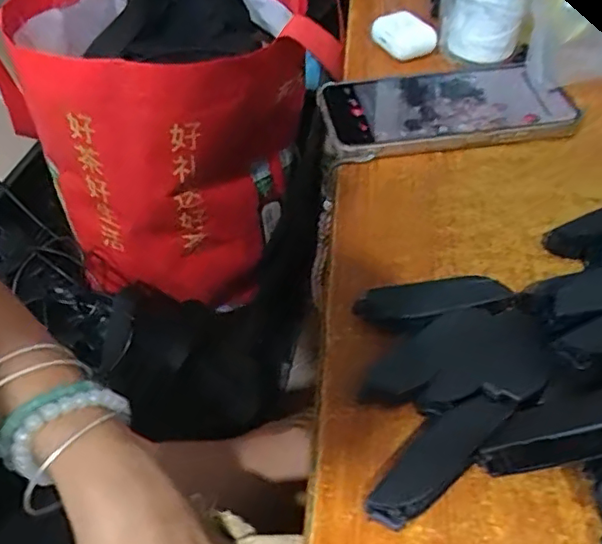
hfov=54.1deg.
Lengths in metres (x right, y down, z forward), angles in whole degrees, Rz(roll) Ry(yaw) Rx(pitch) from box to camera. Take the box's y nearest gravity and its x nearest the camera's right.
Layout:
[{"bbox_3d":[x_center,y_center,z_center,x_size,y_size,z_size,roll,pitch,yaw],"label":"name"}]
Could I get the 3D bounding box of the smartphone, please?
[{"bbox_3d":[0.098,-0.118,0.409,0.173,0.018,0.087,-10,48,-9],"label":"smartphone"}]

